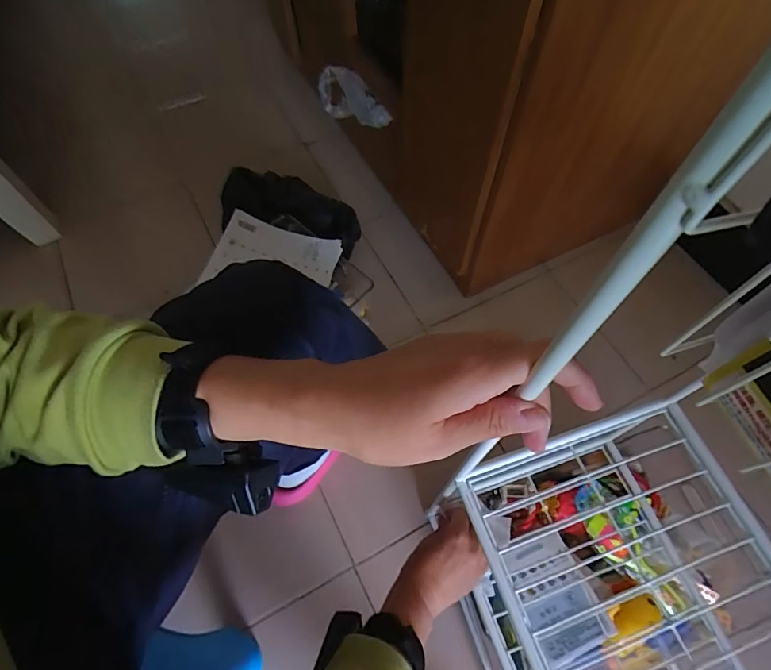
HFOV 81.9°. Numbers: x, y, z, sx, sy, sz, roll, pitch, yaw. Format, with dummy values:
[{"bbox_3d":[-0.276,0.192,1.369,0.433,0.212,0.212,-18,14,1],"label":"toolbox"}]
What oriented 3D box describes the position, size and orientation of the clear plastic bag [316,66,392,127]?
[{"bbox_3d":[-0.061,-0.460,0.874,0.041,0.106,0.204,-35,55,-16],"label":"clear plastic bag"}]

